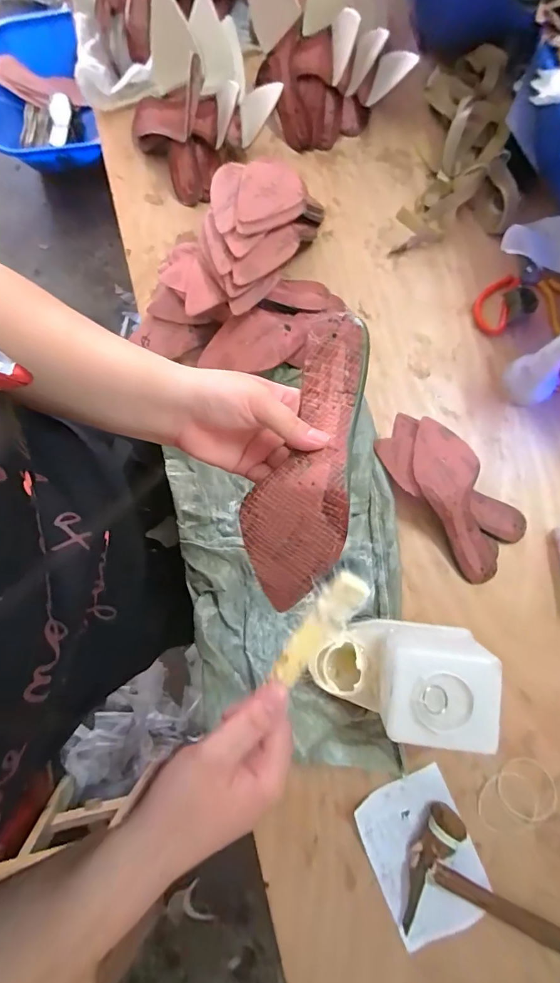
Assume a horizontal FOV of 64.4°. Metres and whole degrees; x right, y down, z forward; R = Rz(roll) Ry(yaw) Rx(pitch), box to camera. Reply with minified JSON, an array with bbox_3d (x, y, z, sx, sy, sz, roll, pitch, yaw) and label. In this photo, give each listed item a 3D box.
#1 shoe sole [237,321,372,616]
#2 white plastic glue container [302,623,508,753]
[{"bbox_3d":[0.021,-0.022,0.334,0.071,0.060,0.224,14,89,4],"label":"shoe sole"},{"bbox_3d":[0.136,0.215,0.528,0.196,0.122,0.114,7,80,3],"label":"white plastic glue container"}]

